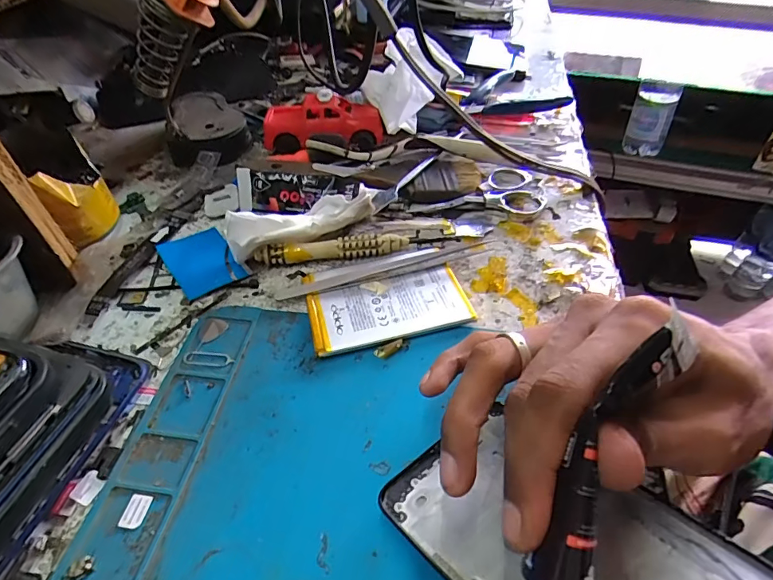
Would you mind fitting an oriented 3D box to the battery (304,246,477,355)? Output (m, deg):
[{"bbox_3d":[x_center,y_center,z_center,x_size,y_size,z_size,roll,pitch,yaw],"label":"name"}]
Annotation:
[{"bbox_3d":[-0.001,0.003,0.253,0.085,0.006,0.064,-13,48,-9],"label":"battery"}]

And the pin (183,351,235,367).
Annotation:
[{"bbox_3d":[-0.091,0.035,0.229,0.026,0.004,0.009,4,48,4],"label":"pin"}]

